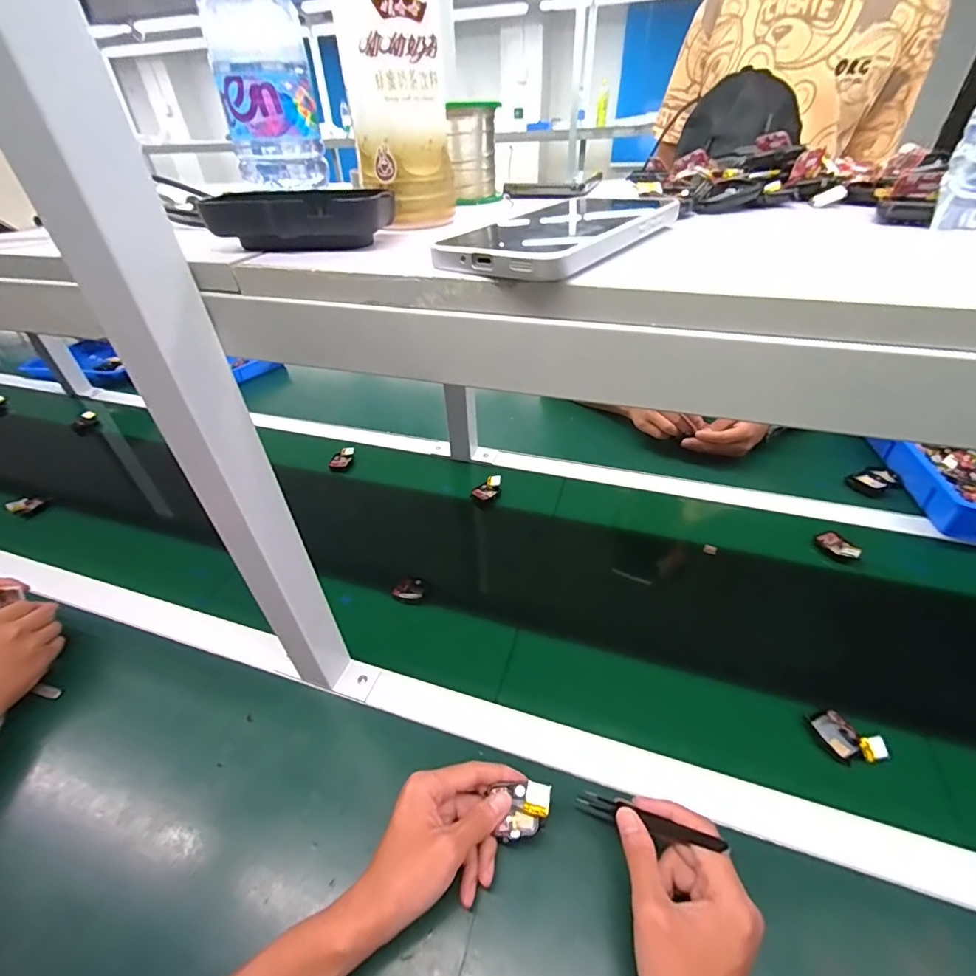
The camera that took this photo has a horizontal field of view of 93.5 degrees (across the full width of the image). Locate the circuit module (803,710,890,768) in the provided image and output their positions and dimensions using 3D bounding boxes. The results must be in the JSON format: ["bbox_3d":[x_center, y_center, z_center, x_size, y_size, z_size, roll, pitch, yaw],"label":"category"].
[{"bbox_3d":[0.344,0.238,0.441,0.047,0.015,0.047,-8,38,-4],"label":"circuit module"}]

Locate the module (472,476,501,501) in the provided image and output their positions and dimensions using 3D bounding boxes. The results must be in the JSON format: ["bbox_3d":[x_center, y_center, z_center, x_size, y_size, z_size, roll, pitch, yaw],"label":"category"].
[{"bbox_3d":[-0.001,-0.002,0.746,0.033,0.022,0.043,21,44,29],"label":"module"}]

